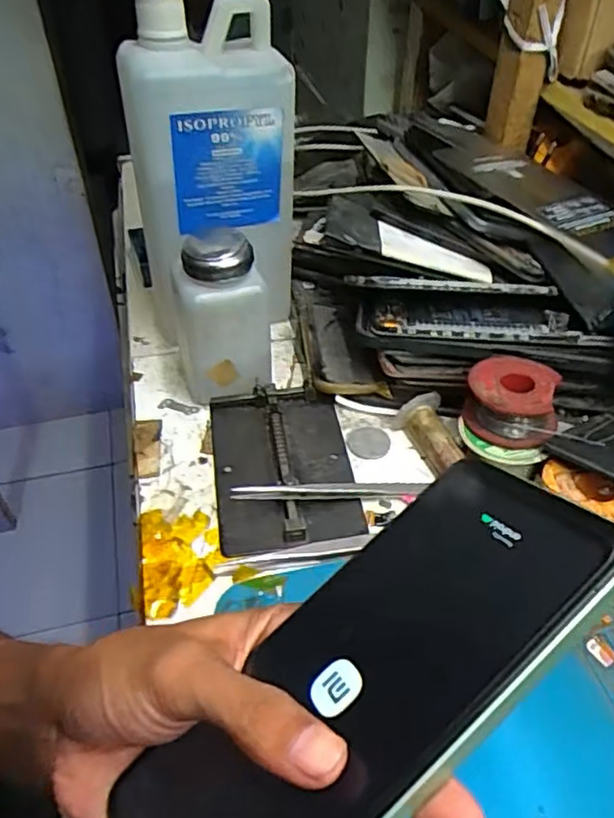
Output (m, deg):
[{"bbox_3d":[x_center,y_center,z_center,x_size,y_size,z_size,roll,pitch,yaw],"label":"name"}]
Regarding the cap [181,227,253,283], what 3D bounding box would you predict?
[{"bbox_3d":[-0.053,-0.093,0.367,0.040,0.017,0.042,0,44,0],"label":"cap"}]

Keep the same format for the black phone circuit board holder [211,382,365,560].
[{"bbox_3d":[-0.014,0.029,0.367,0.079,0.019,0.117,-6,45,-7],"label":"black phone circuit board holder"}]

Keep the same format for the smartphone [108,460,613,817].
[{"bbox_3d":[0.013,0.080,0.181,0.161,0.008,0.077,-42,25,-8],"label":"smartphone"}]

